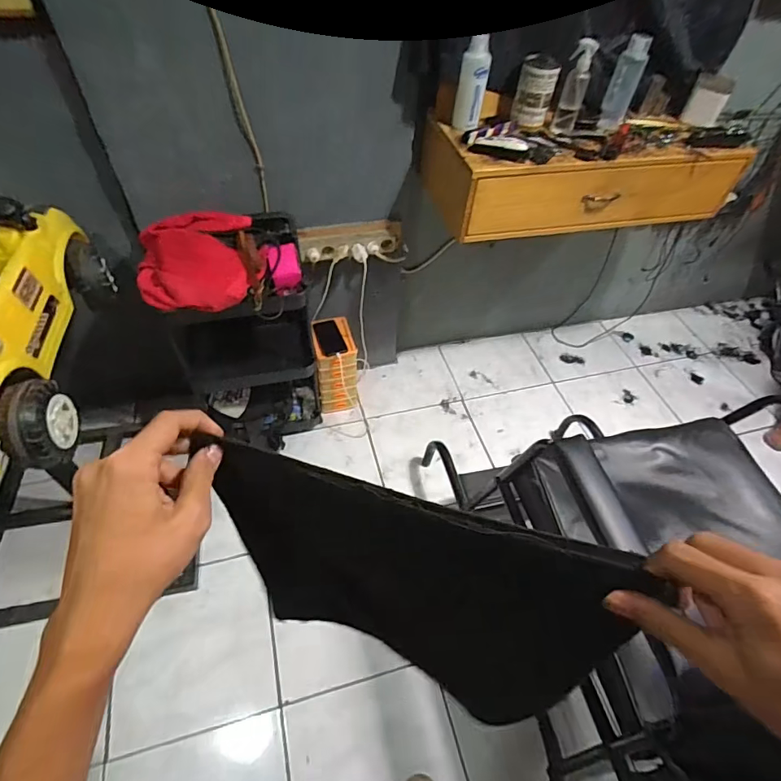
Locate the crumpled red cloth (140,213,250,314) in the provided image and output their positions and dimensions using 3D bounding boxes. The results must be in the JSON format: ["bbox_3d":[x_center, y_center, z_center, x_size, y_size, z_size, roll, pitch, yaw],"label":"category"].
[{"bbox_3d":[-0.467,-0.309,1.067,0.248,0.099,0.270,-8,54,-10],"label":"crumpled red cloth"}]

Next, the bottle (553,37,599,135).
[{"bbox_3d":[0.443,-0.715,1.079,0.066,0.175,0.054,-2,52,-6],"label":"bottle"}]

